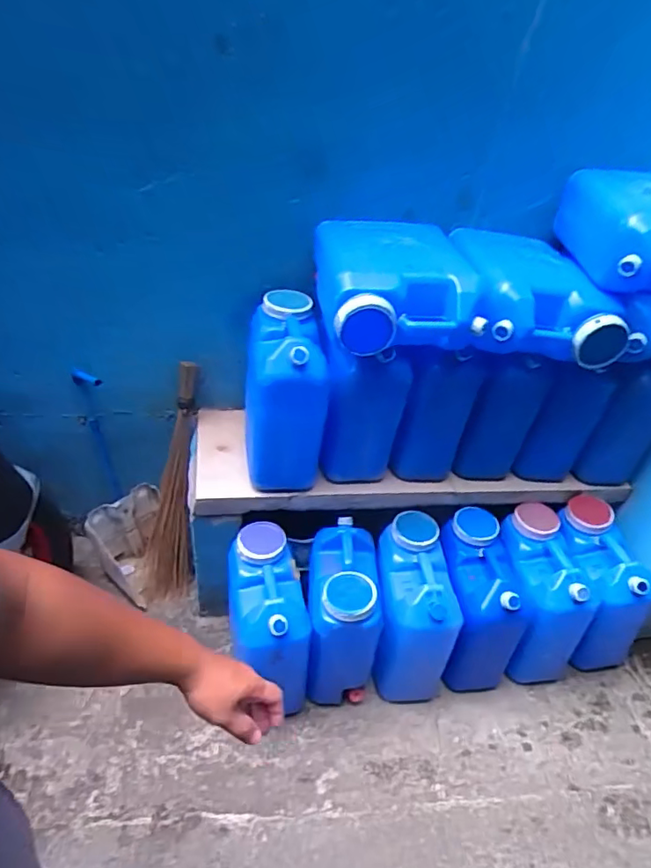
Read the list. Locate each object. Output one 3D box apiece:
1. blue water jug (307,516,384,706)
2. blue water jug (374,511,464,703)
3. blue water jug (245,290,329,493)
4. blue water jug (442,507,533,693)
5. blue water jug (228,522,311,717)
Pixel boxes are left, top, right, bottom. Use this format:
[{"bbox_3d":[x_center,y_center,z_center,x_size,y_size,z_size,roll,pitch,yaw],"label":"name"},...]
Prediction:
[{"bbox_3d":[0.038,0.488,1.425,0.179,0.411,0.309,5,36,-8],"label":"blue water jug"},{"bbox_3d":[0.234,0.471,1.431,0.207,0.401,0.305,5,36,-8],"label":"blue water jug"},{"bbox_3d":[-0.109,-0.126,1.335,0.196,0.348,0.296,1,36,-13],"label":"blue water jug"},{"bbox_3d":[0.412,0.476,1.490,0.197,0.416,0.300,4,36,-9],"label":"blue water jug"},{"bbox_3d":[-0.153,0.475,1.351,0.189,0.354,0.327,0,37,-14],"label":"blue water jug"}]

